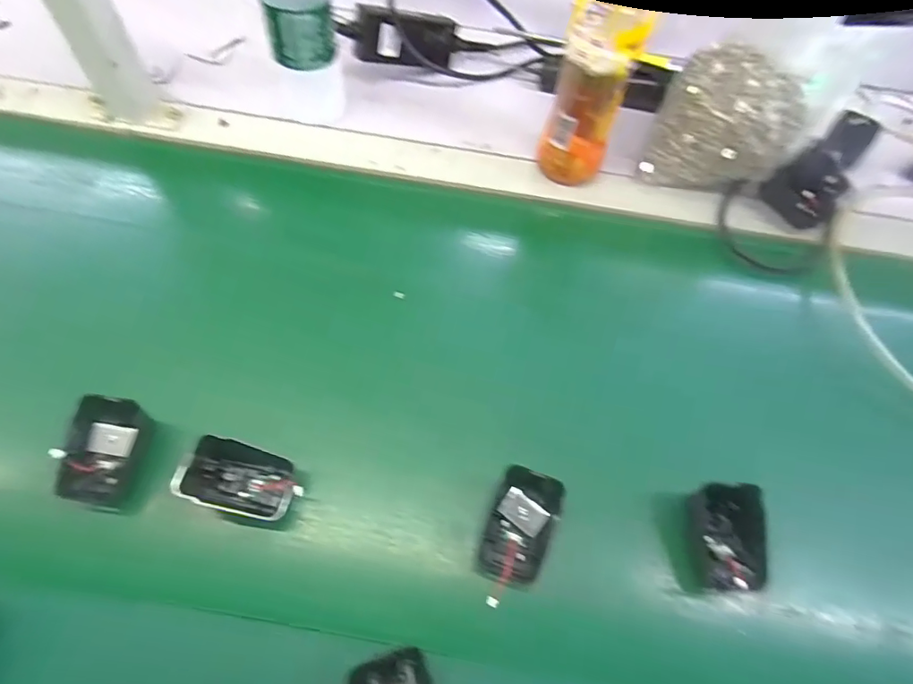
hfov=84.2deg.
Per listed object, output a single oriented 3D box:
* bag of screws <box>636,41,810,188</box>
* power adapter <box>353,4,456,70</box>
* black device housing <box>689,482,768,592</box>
[{"bbox_3d":[0.264,-0.216,0.499,0.122,0.091,0.101,21,66,8],"label":"bag of screws"},{"bbox_3d":[-0.053,-0.340,0.568,0.118,0.058,0.025,-13,64,-31],"label":"power adapter"},{"bbox_3d":[0.190,0.135,0.352,0.045,0.023,0.068,-6,75,28],"label":"black device housing"}]

